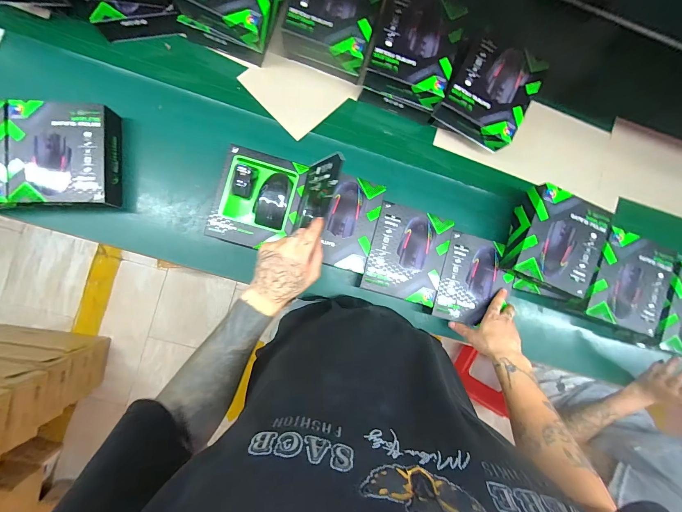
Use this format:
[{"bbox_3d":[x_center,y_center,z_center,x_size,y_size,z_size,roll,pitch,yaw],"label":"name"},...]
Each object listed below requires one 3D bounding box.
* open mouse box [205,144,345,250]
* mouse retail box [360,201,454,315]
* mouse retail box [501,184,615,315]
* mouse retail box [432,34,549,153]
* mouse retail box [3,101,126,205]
[{"bbox_3d":[-0.128,-0.101,0.545,0.207,0.165,0.178,14,88,-8],"label":"open mouse box"},{"bbox_3d":[0.133,0.004,0.633,0.158,0.066,0.194,14,88,-6],"label":"mouse retail box"},{"bbox_3d":[0.441,-0.019,0.629,0.170,0.086,0.205,19,87,-5],"label":"mouse retail box"},{"bbox_3d":[0.302,-0.339,0.598,0.161,0.071,0.186,29,86,-5],"label":"mouse retail box"},{"bbox_3d":[-0.516,-0.187,0.558,0.163,0.053,0.181,0,89,-6],"label":"mouse retail box"}]

